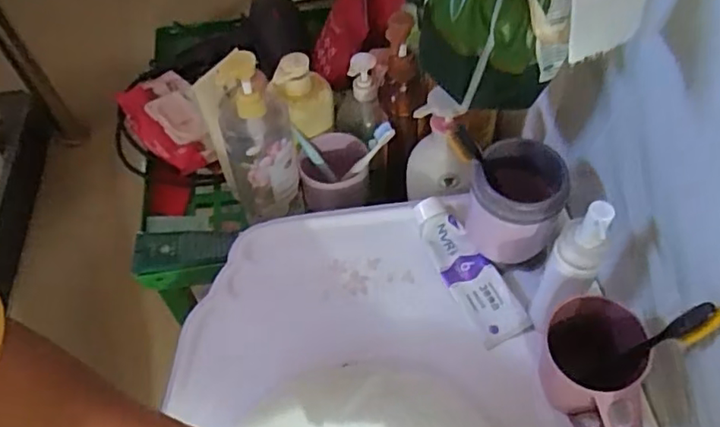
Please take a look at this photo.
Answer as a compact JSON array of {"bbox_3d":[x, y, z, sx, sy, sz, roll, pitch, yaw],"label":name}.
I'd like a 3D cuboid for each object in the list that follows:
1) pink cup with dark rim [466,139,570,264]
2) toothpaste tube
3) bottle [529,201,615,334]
[{"bbox_3d":[0.151,-0.007,0.579,0.082,0.121,0.093,12,56,12],"label":"pink cup with dark rim"},{"bbox_3d":[0.110,0.056,0.607,0.051,0.030,0.166,-24,57,-13],"label":"toothpaste tube"},{"bbox_3d":[0.181,0.053,0.509,0.038,0.175,0.036,-2,55,2],"label":"bottle"}]

